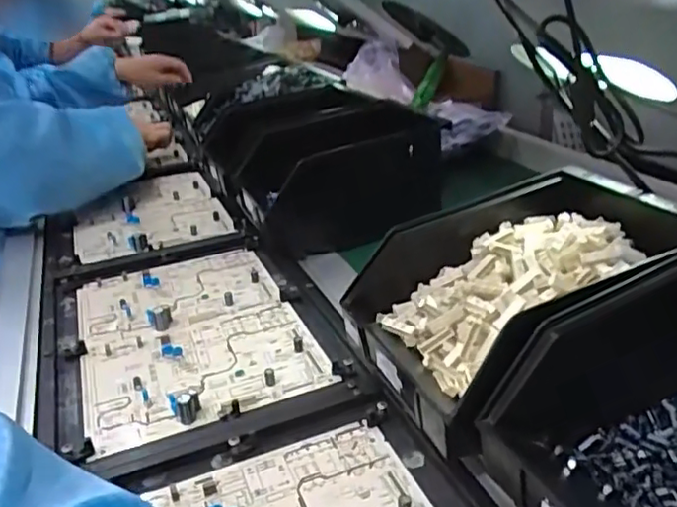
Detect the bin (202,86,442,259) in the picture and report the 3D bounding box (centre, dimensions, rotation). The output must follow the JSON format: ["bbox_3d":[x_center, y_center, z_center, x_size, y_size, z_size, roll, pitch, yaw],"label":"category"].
[{"bbox_3d":[-0.042,-0.128,0.813,0.214,0.141,0.344,-12,26,-19],"label":"bin"}]

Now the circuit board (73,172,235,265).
[{"bbox_3d":[-0.263,-0.062,0.847,0.188,0.016,0.296,-11,26,-17],"label":"circuit board"}]

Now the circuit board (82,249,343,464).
[{"bbox_3d":[-0.141,0.069,0.578,0.192,0.018,0.276,-13,26,-20],"label":"circuit board"}]

